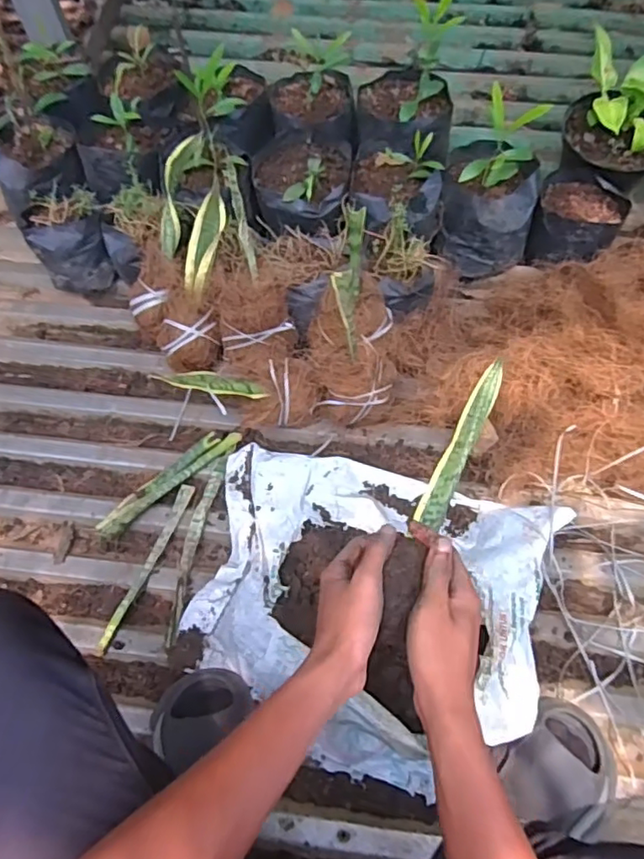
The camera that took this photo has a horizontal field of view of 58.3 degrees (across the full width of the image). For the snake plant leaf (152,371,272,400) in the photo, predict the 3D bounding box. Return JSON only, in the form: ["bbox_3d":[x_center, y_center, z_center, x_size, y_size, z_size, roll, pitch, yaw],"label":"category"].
[{"bbox_3d":[-0.138,-0.058,0.721,0.164,0.016,0.039,5,55,-46],"label":"snake plant leaf"}]

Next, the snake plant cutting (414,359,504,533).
[{"bbox_3d":[0.127,0.013,0.524,0.024,0.011,0.160,24,84,12],"label":"snake plant cutting"}]

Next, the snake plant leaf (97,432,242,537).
[{"bbox_3d":[-0.211,0.066,0.799,0.220,0.030,0.036,-40,73,-16],"label":"snake plant leaf"}]

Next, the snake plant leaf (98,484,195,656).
[{"bbox_3d":[-0.225,0.175,0.749,0.020,0.015,0.231,19,68,7],"label":"snake plant leaf"}]

